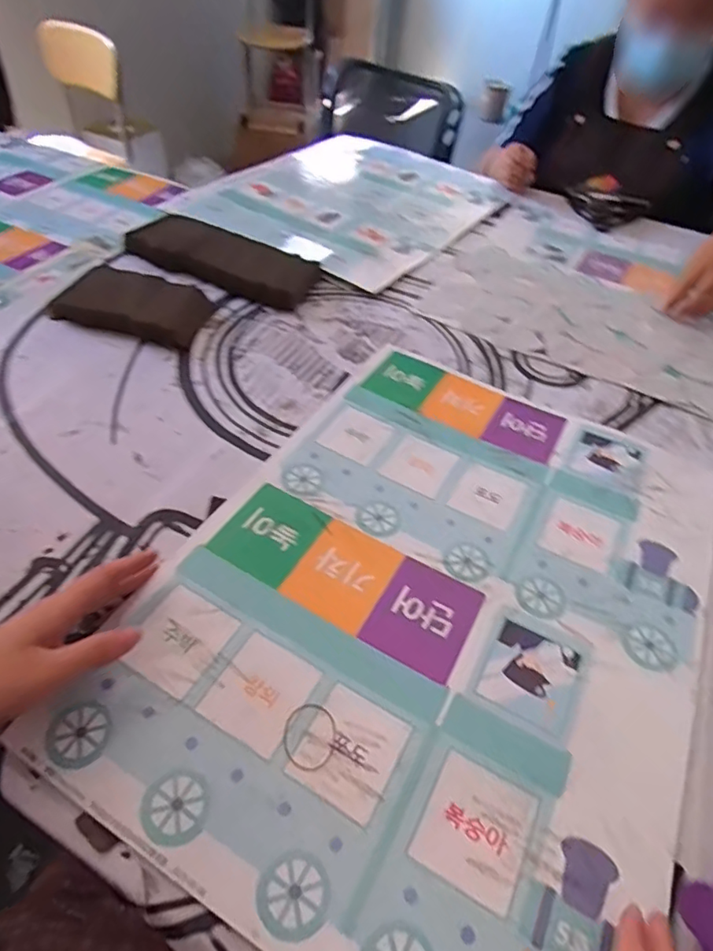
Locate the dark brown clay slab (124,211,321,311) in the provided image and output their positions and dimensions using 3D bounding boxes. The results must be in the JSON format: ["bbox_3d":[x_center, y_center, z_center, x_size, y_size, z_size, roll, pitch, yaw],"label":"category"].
[{"bbox_3d":[-0.182,-0.296,0.767,0.266,0.042,0.120,23,50,16],"label":"dark brown clay slab"}]

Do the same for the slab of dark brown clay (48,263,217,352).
[{"bbox_3d":[-0.272,-0.207,0.677,0.177,0.034,0.100,16,48,9],"label":"slab of dark brown clay"}]

